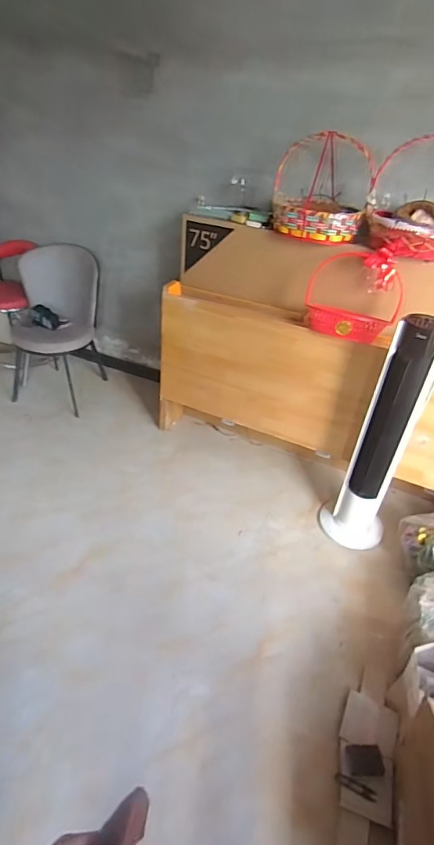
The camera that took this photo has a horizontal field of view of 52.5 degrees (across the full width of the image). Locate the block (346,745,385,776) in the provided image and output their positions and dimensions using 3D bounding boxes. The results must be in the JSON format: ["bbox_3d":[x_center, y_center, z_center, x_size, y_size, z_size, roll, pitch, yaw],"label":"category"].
[{"bbox_3d":[0.446,1.017,1.326,0.104,0.033,0.072,4,37,-2],"label":"block"}]

